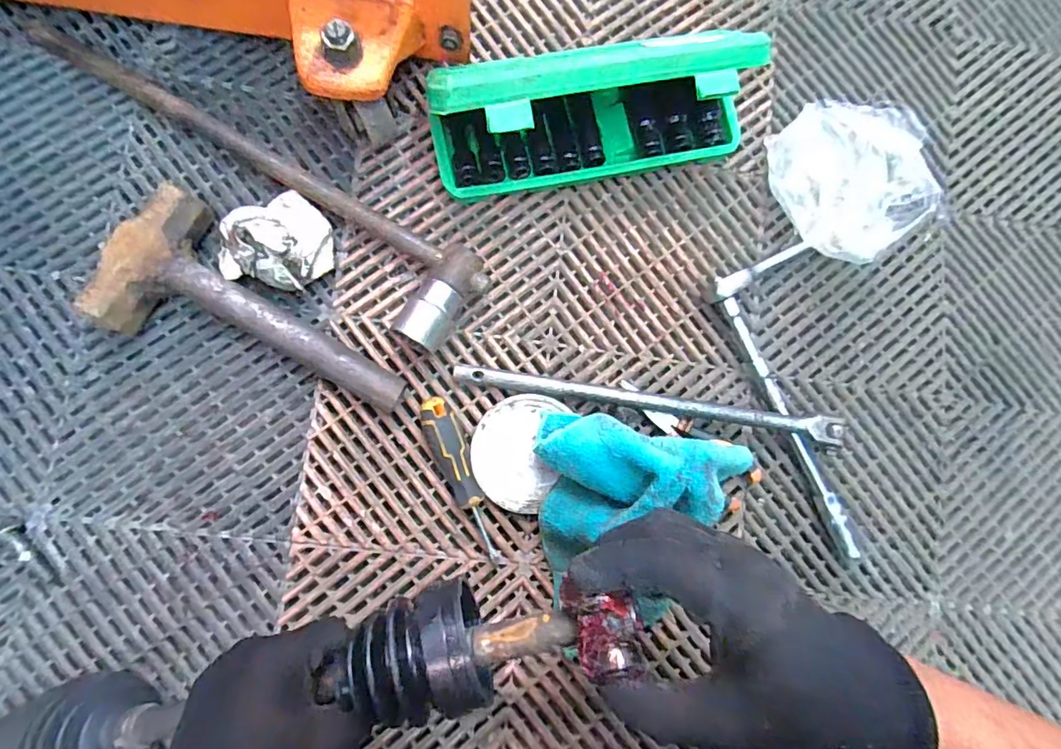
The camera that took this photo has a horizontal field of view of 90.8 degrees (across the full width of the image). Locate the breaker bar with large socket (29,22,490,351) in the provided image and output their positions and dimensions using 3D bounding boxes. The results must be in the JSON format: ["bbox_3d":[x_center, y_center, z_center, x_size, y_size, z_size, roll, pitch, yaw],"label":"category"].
[{"bbox_3d":[-0.248,-0.182,0.463,0.458,0.041,0.096,34,82,-2],"label":"breaker bar with large socket"}]

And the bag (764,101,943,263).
[{"bbox_3d":[0.303,-0.193,0.499,0.134,0.082,0.148,-36,89,-8],"label":"bag"}]

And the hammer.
[{"bbox_3d":[-0.218,-0.051,0.443,0.248,0.049,0.119,24,83,-3],"label":"hammer"}]

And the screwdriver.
[{"bbox_3d":[-0.060,0.093,0.456,0.026,0.033,0.150,-21,87,-8],"label":"screwdriver"}]

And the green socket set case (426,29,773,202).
[{"bbox_3d":[0.057,-0.232,0.464,0.289,0.109,0.086,-12,86,-7],"label":"green socket set case"}]

